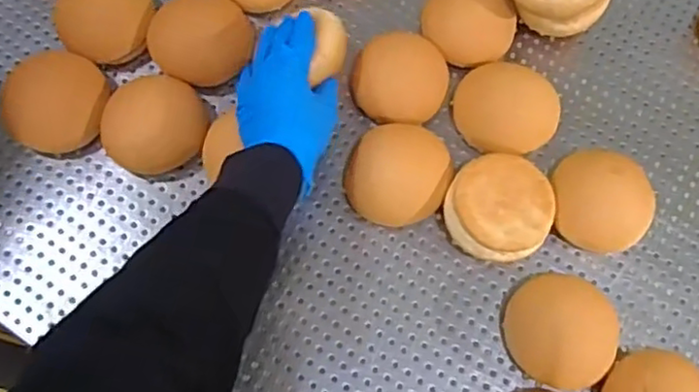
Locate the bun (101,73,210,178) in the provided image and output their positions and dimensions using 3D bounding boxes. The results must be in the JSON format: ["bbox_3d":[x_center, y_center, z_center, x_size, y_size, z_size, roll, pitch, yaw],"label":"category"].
[{"bbox_3d":[-0.188,-0.068,0.634,0.091,0.041,0.084,0,71,-1],"label":"bun"}]

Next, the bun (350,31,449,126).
[{"bbox_3d":[0.050,-0.117,0.658,0.098,0.043,0.092,-1,71,-2],"label":"bun"}]

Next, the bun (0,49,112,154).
[{"bbox_3d":[-0.287,-0.093,0.646,0.105,0.032,0.093,10,71,2],"label":"bun"}]

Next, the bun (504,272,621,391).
[{"bbox_3d":[0.191,0.115,0.583,0.092,0.048,0.104,19,72,5],"label":"bun"}]

